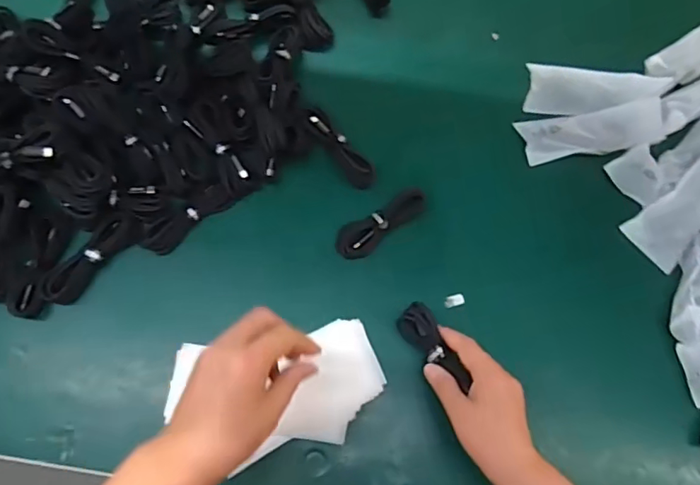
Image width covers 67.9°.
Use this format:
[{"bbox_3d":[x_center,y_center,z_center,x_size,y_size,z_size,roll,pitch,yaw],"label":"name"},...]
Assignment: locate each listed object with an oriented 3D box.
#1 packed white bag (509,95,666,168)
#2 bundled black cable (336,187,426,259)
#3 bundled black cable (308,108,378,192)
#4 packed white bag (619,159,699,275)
[{"bbox_3d":[0.275,-0.127,0.589,0.158,0.033,0.056,-8,74,-5],"label":"packed white bag"},{"bbox_3d":[0.034,-0.022,0.551,0.109,0.009,0.035,-31,77,-11],"label":"bundled black cable"},{"bbox_3d":[-0.012,-0.104,0.575,0.028,0.018,0.110,-35,78,-12],"label":"bundled black cable"},{"bbox_3d":[0.369,-0.046,0.552,0.063,0.016,0.154,43,96,10],"label":"packed white bag"}]

